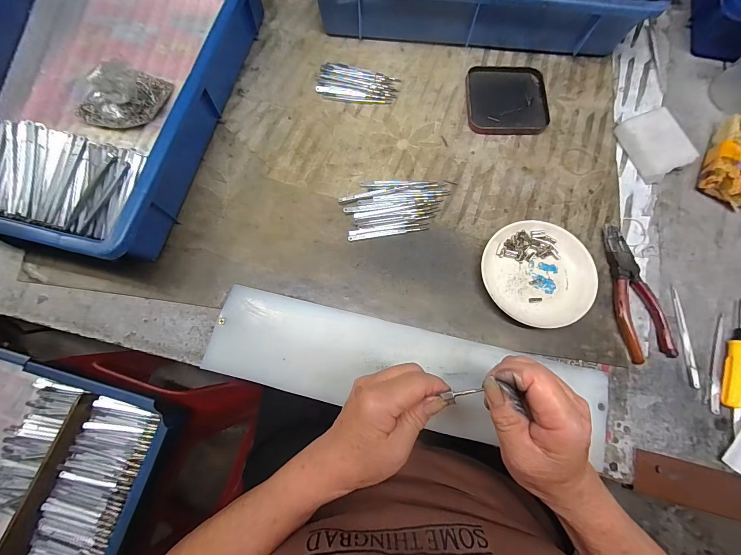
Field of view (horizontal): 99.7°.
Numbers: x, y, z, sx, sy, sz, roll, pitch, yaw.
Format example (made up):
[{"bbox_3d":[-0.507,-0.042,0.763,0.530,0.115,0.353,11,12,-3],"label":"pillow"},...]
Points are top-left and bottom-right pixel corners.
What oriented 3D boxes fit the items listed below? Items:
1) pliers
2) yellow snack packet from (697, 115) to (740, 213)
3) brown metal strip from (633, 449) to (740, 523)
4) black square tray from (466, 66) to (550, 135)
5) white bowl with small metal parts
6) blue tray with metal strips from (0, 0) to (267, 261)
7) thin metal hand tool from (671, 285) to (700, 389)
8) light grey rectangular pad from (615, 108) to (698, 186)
[{"bbox_3d":[0.286,0.015,0.346,0.051,0.014,0.147,-13,74,-4],"label":"pliers"},{"bbox_3d":[0.444,-0.141,0.383,0.049,0.034,0.105,27,76,8],"label":"yellow snack packet"},{"bbox_3d":[0.384,0.219,0.294,0.259,0.010,0.041,14,75,4],"label":"brown metal strip"},{"bbox_3d":[0.183,-0.241,0.420,0.104,0.013,0.106,0,74,0],"label":"black square tray"},{"bbox_3d":[0.182,-0.005,0.345,0.112,0.020,0.117,0,74,0],"label":"white bowl with small metal parts"},{"bbox_3d":[-0.319,-0.234,0.379,0.270,0.095,0.416,13,75,4],"label":"blue tray with metal strips"},{"bbox_3d":[0.341,0.062,0.339,0.010,0.004,0.108,4,74,1],"label":"thin metal hand tool"},{"bbox_3d":[0.355,-0.165,0.390,0.056,0.026,0.082,-20,75,-5],"label":"light grey rectangular pad"}]

